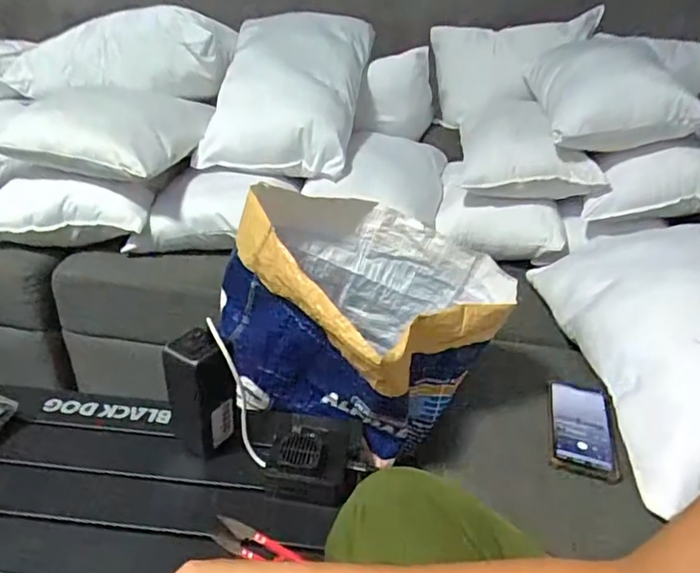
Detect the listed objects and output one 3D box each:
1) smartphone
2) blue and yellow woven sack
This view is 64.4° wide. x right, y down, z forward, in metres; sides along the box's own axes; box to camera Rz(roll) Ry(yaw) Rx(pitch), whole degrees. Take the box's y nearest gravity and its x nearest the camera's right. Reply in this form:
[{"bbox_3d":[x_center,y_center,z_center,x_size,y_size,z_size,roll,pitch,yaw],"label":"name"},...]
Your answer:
[{"bbox_3d":[0.299,0.178,0.715,0.080,0.014,0.165,11,30,12],"label":"smartphone"},{"bbox_3d":[0.019,0.034,0.698,0.295,0.230,0.268,24,35,32],"label":"blue and yellow woven sack"}]

